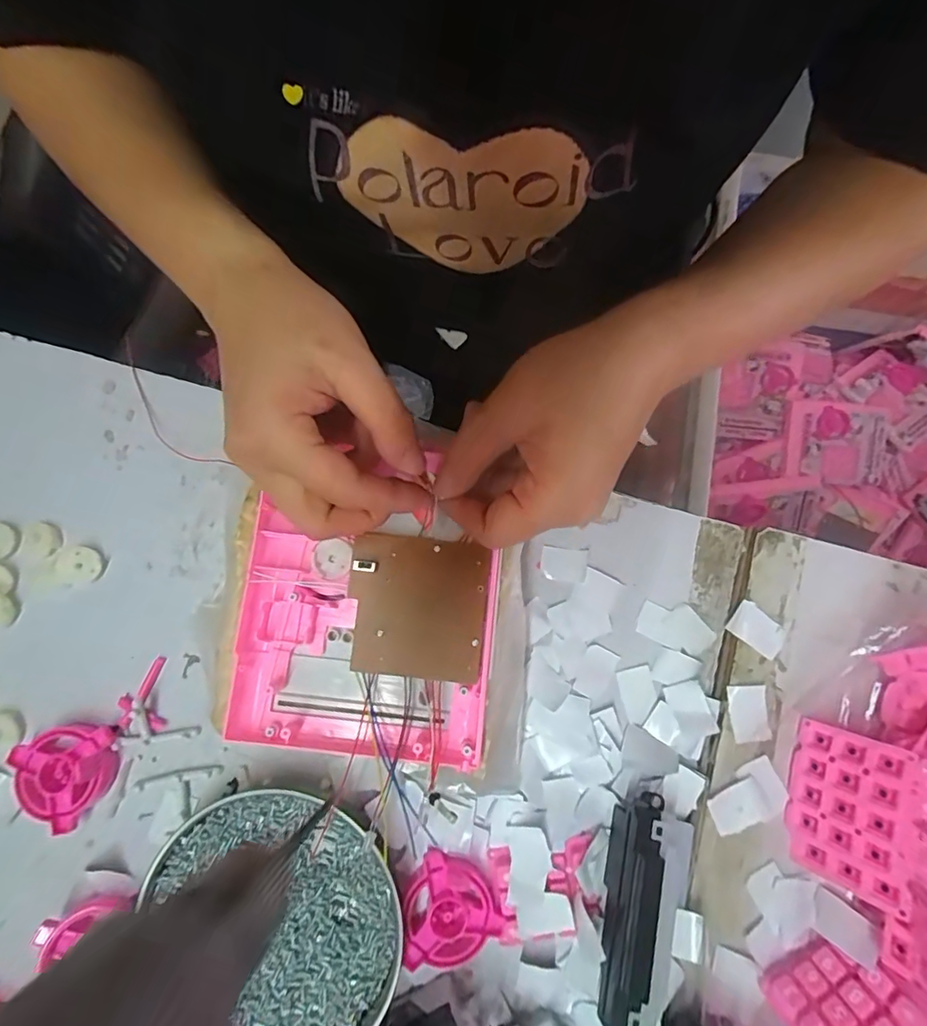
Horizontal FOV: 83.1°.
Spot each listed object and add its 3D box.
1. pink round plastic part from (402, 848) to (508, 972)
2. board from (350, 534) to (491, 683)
[{"bbox_3d":[-0.006,0.215,0.276,0.053,0.007,0.055,21,80,5],"label":"pink round plastic part"},{"bbox_3d":[-0.025,0.050,0.281,0.073,0.005,0.072,7,82,0],"label":"board"}]

